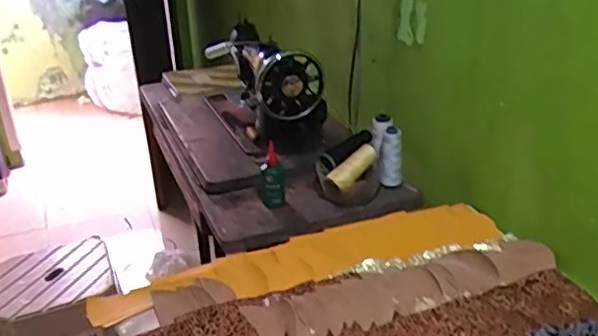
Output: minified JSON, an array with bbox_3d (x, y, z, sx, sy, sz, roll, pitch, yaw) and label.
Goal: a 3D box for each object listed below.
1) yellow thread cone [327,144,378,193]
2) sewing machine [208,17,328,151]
[{"bbox_3d":[0.100,-0.002,1.113,0.033,0.035,0.110,23,53,42],"label":"yellow thread cone"},{"bbox_3d":[-0.072,-0.186,1.362,0.157,0.210,0.392,-12,29,-18],"label":"sewing machine"}]

